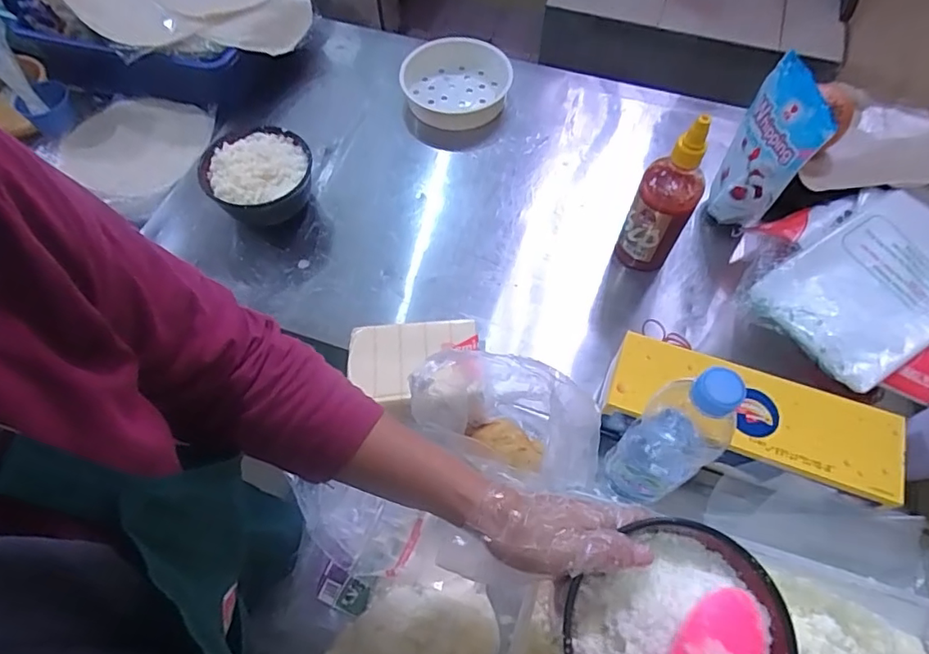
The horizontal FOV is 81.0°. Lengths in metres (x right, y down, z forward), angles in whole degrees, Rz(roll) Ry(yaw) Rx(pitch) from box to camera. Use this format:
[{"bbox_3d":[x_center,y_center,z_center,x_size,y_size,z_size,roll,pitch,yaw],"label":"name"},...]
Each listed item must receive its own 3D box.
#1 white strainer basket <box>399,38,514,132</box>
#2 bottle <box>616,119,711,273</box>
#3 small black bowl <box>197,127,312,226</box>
[{"bbox_3d":[-0.015,-0.379,0.858,0.169,0.056,0.153,2,61,1],"label":"white strainer basket"},{"bbox_3d":[0.235,-0.146,0.639,0.067,0.213,0.051,24,64,13],"label":"bottle"},{"bbox_3d":[-0.273,-0.193,0.740,0.136,0.078,0.122,-23,64,-12],"label":"small black bowl"}]

